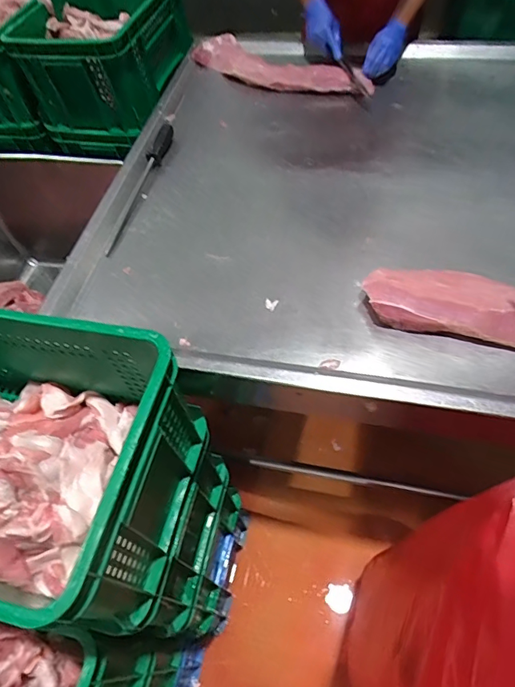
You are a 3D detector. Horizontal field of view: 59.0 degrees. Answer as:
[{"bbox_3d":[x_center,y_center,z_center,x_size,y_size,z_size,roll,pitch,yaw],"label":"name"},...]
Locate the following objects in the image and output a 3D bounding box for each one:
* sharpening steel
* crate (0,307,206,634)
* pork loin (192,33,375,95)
[{"bbox_3d":[-0.269,-0.368,1.040,0.028,0.037,0.396,11,59,11],"label":"sharpening steel"},{"bbox_3d":[-0.386,0.164,0.681,0.516,0.253,0.345,8,58,12],"label":"crate"},{"bbox_3d":[0.057,-0.782,1.285,0.561,0.051,0.118,23,62,18],"label":"pork loin"}]

